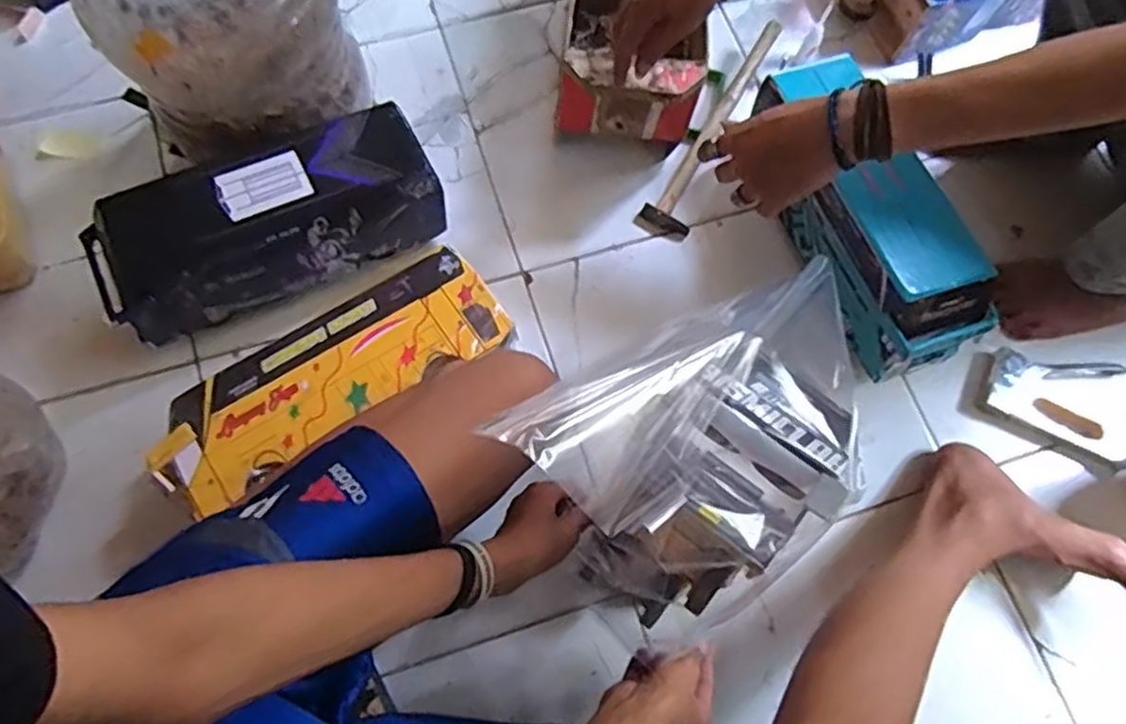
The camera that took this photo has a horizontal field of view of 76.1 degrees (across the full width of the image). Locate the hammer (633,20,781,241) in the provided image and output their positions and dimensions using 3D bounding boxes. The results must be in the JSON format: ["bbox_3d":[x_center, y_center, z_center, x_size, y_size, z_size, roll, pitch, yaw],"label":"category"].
[{"bbox_3d":[0.213,-0.303,0.940,0.065,0.047,0.330,34,74,8],"label":"hammer"}]

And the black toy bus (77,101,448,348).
[{"bbox_3d":[-0.323,-0.152,0.814,0.361,0.163,0.117,-27,75,-10],"label":"black toy bus"}]

